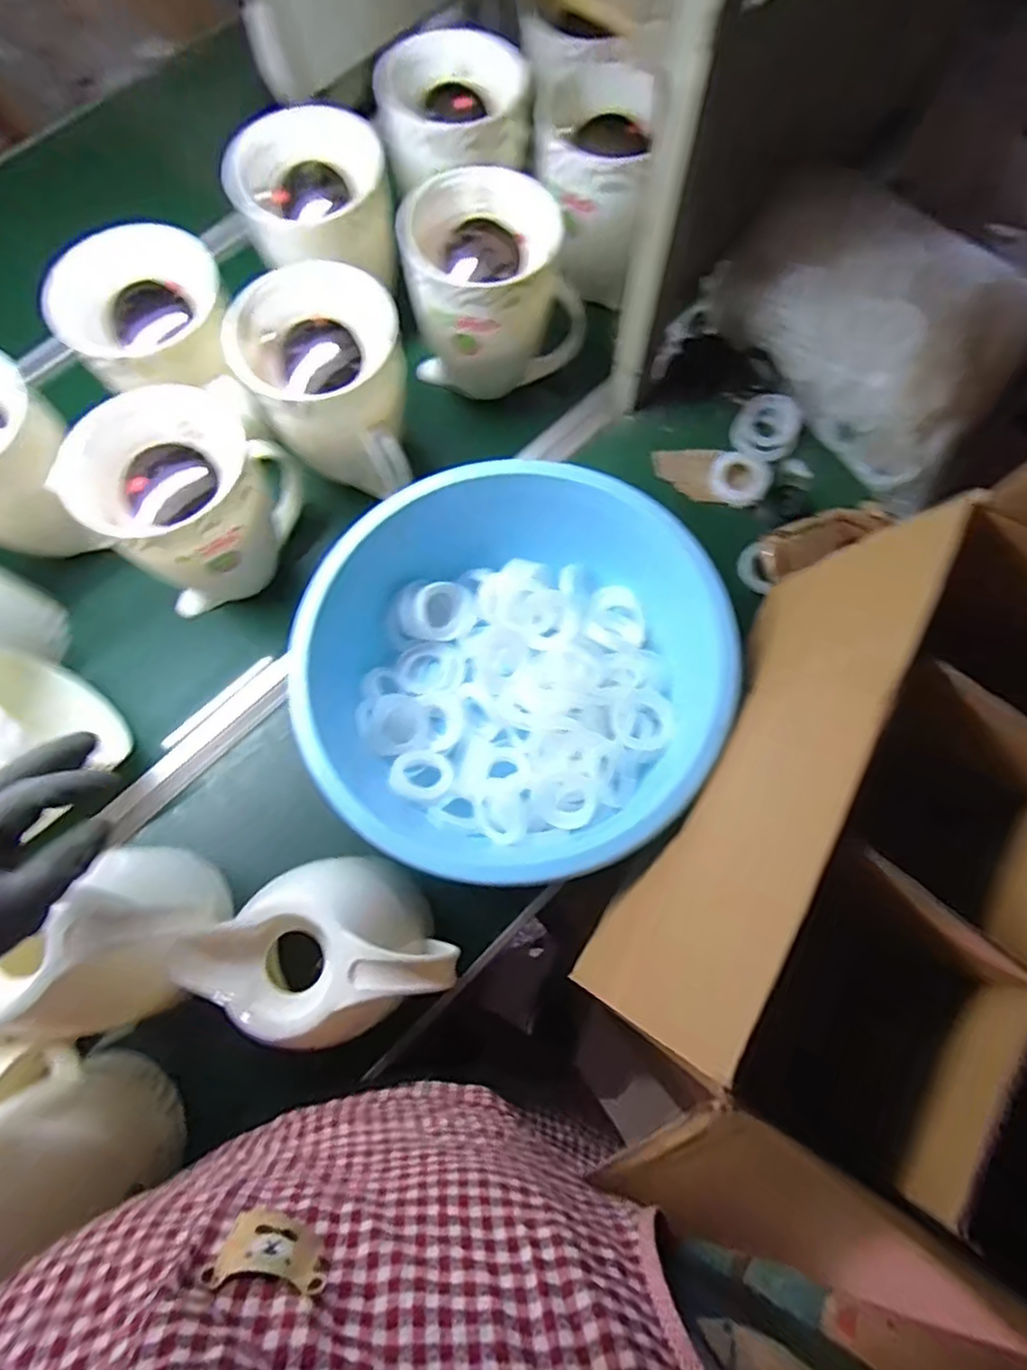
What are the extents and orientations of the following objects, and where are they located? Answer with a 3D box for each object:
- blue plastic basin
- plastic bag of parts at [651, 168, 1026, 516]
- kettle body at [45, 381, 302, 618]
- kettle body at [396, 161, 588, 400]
[{"bbox_3d":[-0.002,-0.008,0.599,0.362,0.143,0.331,0,74,2],"label":"blue plastic basin"},{"bbox_3d":[0.371,-0.388,0.689,0.328,0.148,0.216,35,78,11],"label":"plastic bag of parts"},{"bbox_3d":[-0.298,-0.163,0.631,0.161,0.195,0.142,-23,75,-5],"label":"kettle body"},{"bbox_3d":[-0.039,-0.419,0.703,0.171,0.166,0.166,-43,77,-10],"label":"kettle body"}]

